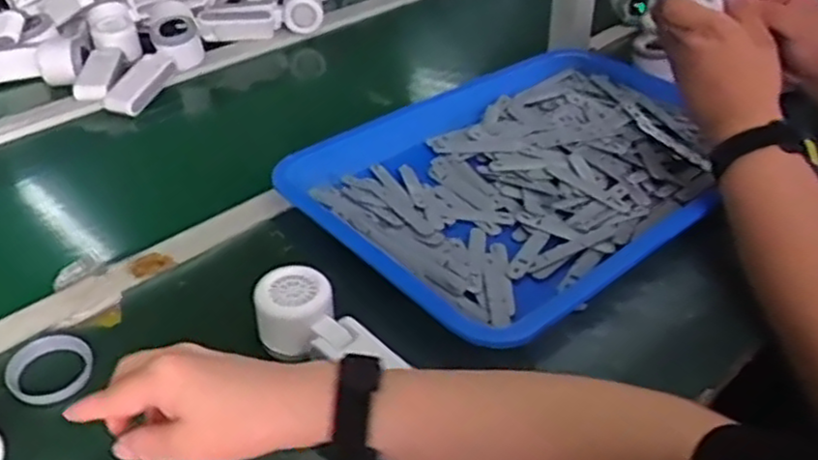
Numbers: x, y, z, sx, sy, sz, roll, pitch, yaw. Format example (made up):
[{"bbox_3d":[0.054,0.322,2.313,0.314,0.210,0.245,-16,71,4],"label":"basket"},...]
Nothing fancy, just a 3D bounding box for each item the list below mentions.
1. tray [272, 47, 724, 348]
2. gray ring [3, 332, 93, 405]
[{"bbox_3d":[0.133,-0.069,0.766,0.470,0.038,0.340,-25,43,-30],"label":"tray"},{"bbox_3d":[-0.269,0.102,0.552,0.060,0.012,0.056,0,36,0],"label":"gray ring"}]

